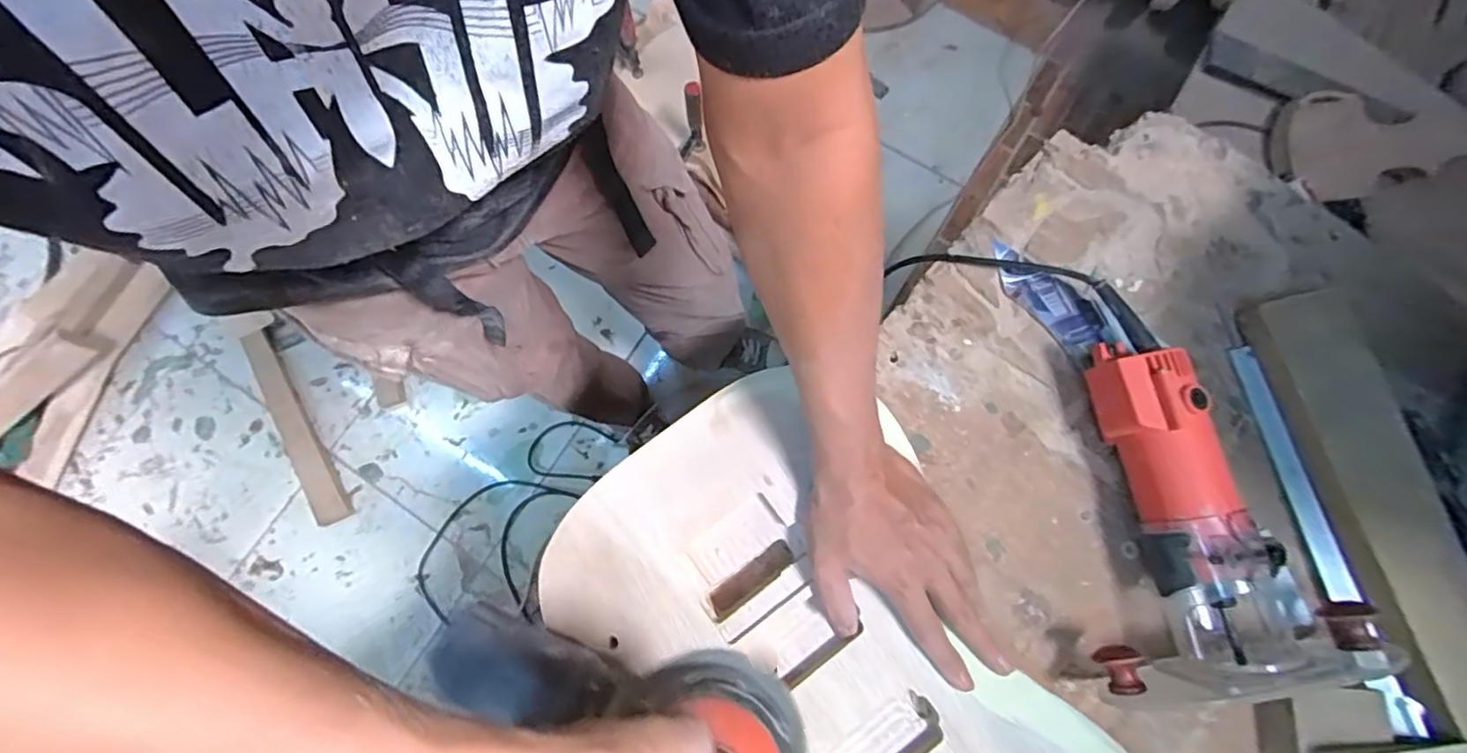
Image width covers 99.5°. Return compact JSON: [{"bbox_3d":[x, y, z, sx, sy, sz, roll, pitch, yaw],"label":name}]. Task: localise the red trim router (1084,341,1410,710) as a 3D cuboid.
[{"bbox_3d":[0.349,0.101,0.464,0.187,0.080,0.248,-6,76,0],"label":"red trim router"}]

